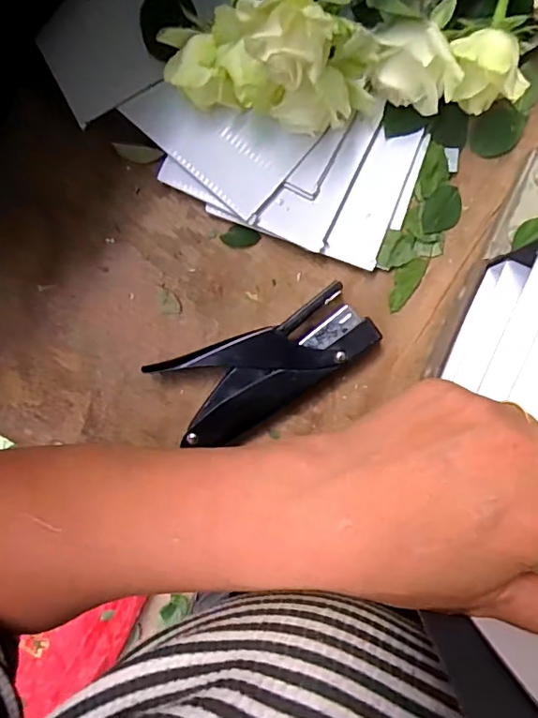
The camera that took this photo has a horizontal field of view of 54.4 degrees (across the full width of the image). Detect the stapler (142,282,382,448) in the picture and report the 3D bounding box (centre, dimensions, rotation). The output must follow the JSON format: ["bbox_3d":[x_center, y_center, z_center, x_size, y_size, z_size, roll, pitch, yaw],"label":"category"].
[{"bbox_3d":[0.001,0.004,0.349,0.136,0.028,0.068,-28,90,5],"label":"stapler"}]

